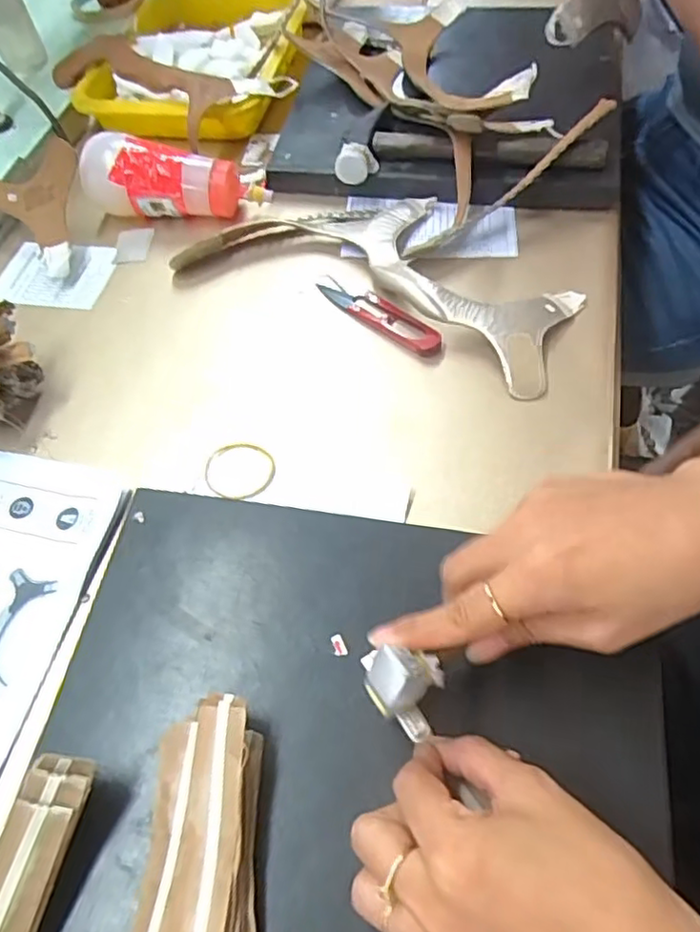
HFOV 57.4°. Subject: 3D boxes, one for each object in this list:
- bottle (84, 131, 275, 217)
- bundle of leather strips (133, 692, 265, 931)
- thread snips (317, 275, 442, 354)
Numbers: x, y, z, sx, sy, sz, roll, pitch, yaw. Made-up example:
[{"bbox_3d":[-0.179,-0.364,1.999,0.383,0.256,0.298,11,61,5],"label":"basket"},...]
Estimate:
[{"bbox_3d":[-0.150,-0.245,0.551,0.157,0.062,0.048,1,58,5],"label":"bottle"},{"bbox_3d":[-0.067,0.177,0.274,0.056,0.028,0.140,-1,58,4],"label":"bundle of leather strips"},{"bbox_3d":[0.021,-0.118,0.488,0.116,0.011,0.022,37,68,24],"label":"thread snips"}]

